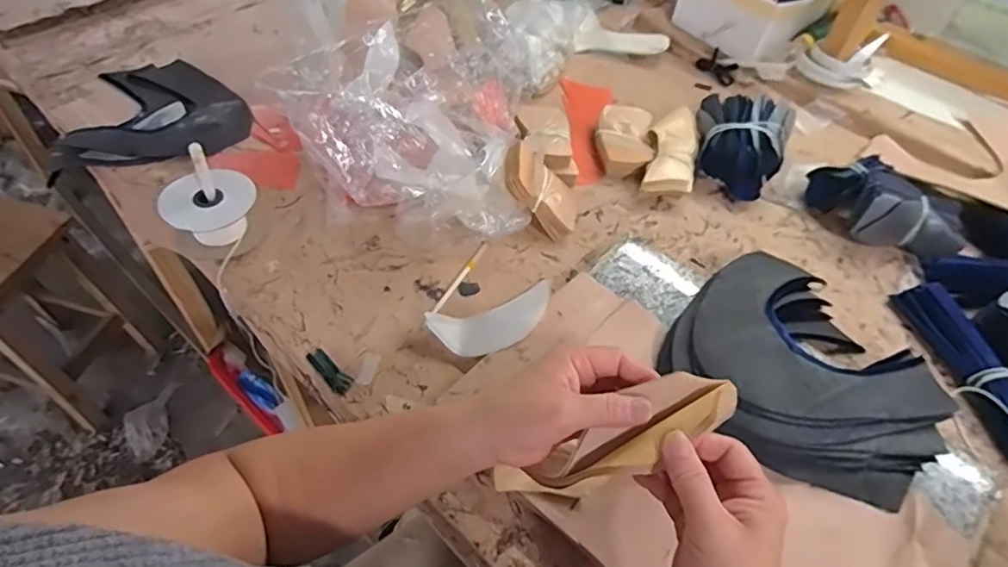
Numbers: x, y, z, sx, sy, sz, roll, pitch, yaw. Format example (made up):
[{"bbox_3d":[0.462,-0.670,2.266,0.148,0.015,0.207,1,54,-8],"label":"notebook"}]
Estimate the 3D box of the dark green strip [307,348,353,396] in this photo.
[{"bbox_3d":[-0.163,0.081,0.541,0.053,0.008,0.018,35,58,22],"label":"dark green strip"}]

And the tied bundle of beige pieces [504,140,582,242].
[{"bbox_3d":[0.043,-0.105,0.646,0.025,0.113,0.060,-15,41,42],"label":"tied bundle of beige pieces"}]

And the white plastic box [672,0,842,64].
[{"bbox_3d":[0.385,-0.429,0.866,0.183,0.083,0.176,-33,61,-25],"label":"white plastic box"}]

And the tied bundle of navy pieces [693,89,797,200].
[{"bbox_3d":[0.291,-0.176,0.723,0.112,0.076,0.121,21,54,12],"label":"tied bundle of navy pieces"}]

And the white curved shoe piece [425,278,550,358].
[{"bbox_3d":[-0.003,0.036,0.570,0.129,0.013,0.065,-21,42,-18],"label":"white curved shoe piece"}]

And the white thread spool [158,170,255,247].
[{"bbox_3d":[-0.308,-0.075,0.617,0.091,0.061,0.074,-13,54,-13],"label":"white thread spool"}]

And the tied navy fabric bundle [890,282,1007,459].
[{"bbox_3d":[0.461,0.094,0.553,0.044,0.029,0.220,-7,53,-9],"label":"tied navy fabric bundle"}]

